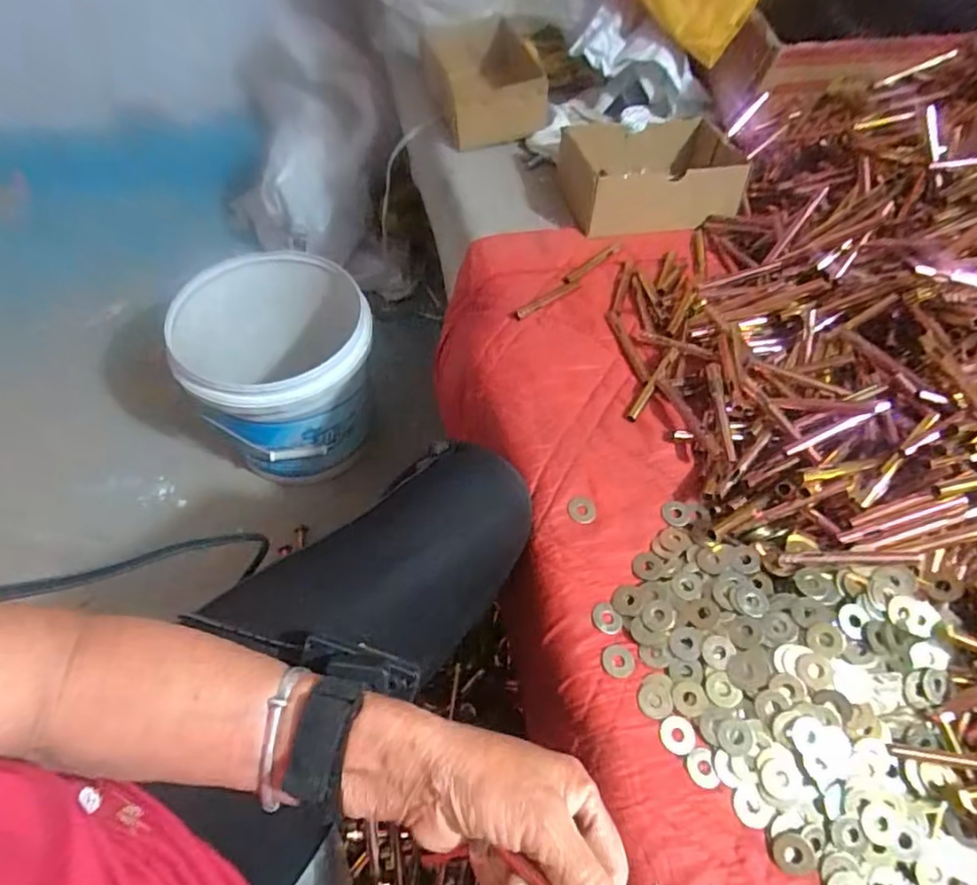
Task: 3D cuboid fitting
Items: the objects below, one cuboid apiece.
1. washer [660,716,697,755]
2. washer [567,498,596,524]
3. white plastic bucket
[{"bbox_3d":[0.119,0.182,0.366,0.022,0.004,0.022,2,55,-4],"label":"washer"},{"bbox_3d":[0.072,0.052,0.452,0.021,0.004,0.020,-4,56,-8],"label":"washer"},{"bbox_3d":[-0.301,-0.110,0.883,0.249,0.238,0.270,2,55,-4],"label":"white plastic bucket"}]

